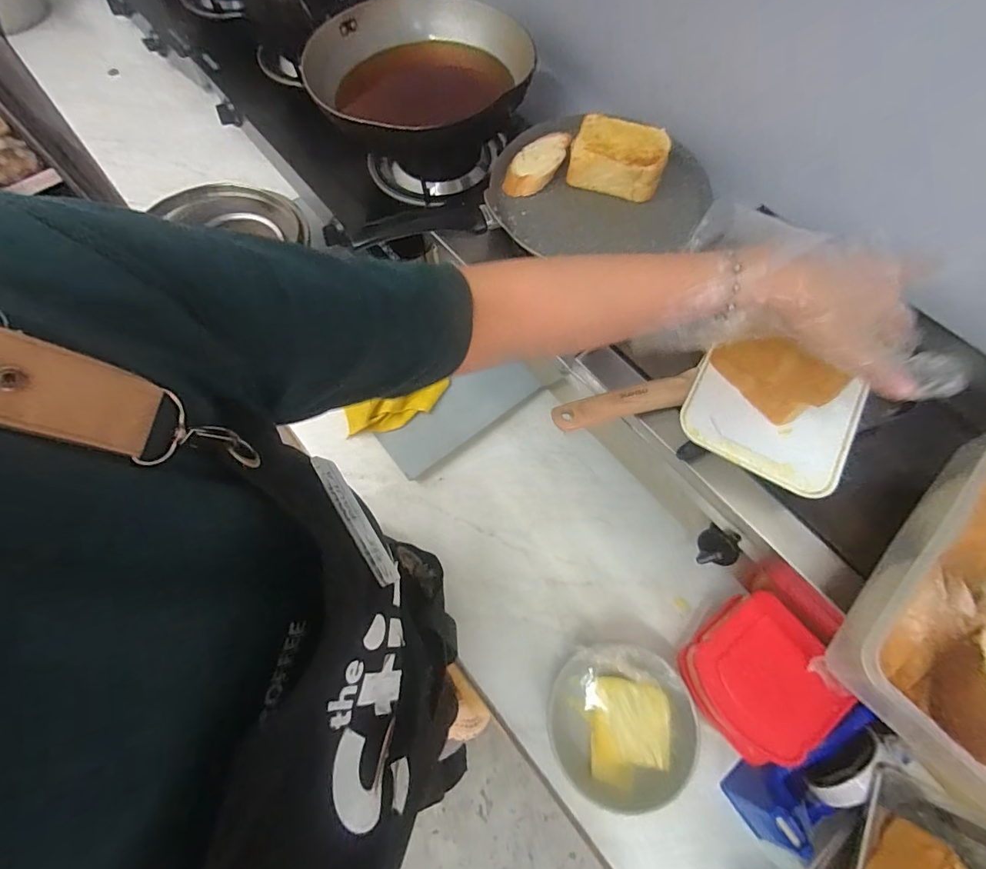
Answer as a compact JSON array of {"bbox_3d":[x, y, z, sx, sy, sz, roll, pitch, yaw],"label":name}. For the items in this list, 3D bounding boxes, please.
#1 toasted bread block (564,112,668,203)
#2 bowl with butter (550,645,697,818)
[{"bbox_3d":[0.164,-0.364,0.604,0.118,0.038,0.103,17,68,8],"label":"toasted bread block"},{"bbox_3d":[0.136,0.309,0.501,0.138,0.075,0.145,0,67,1],"label":"bowl with butter"}]

